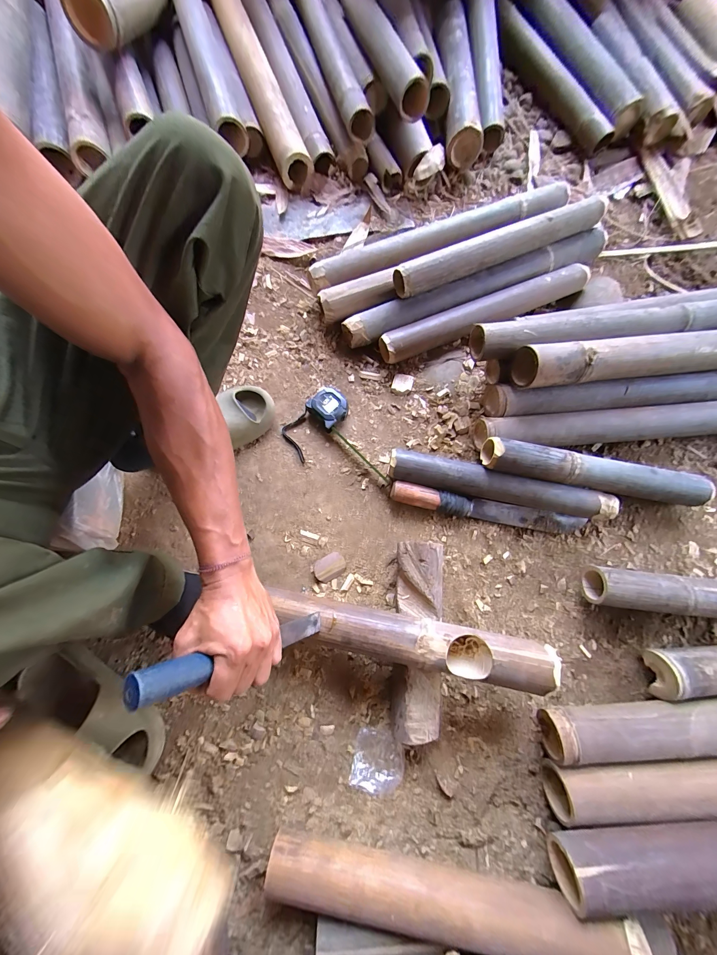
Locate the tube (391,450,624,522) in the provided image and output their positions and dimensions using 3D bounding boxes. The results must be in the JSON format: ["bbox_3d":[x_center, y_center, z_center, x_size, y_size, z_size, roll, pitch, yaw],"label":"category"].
[{"bbox_3d":[0.242,0.016,0.538,0.379,0.056,0.049,12,74,2],"label":"tube"}]

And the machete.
[{"bbox_3d":[0.227,0.056,0.537,0.342,0.035,0.037,10,74,2],"label":"machete"}]

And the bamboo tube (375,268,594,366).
[{"bbox_3d":[0.265,-0.340,0.634,0.473,0.049,0.056,-23,76,-7],"label":"bamboo tube"}]

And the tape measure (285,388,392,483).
[{"bbox_3d":[-0.056,-0.063,0.564,0.137,0.035,0.220,-23,76,-7],"label":"tape measure"}]

